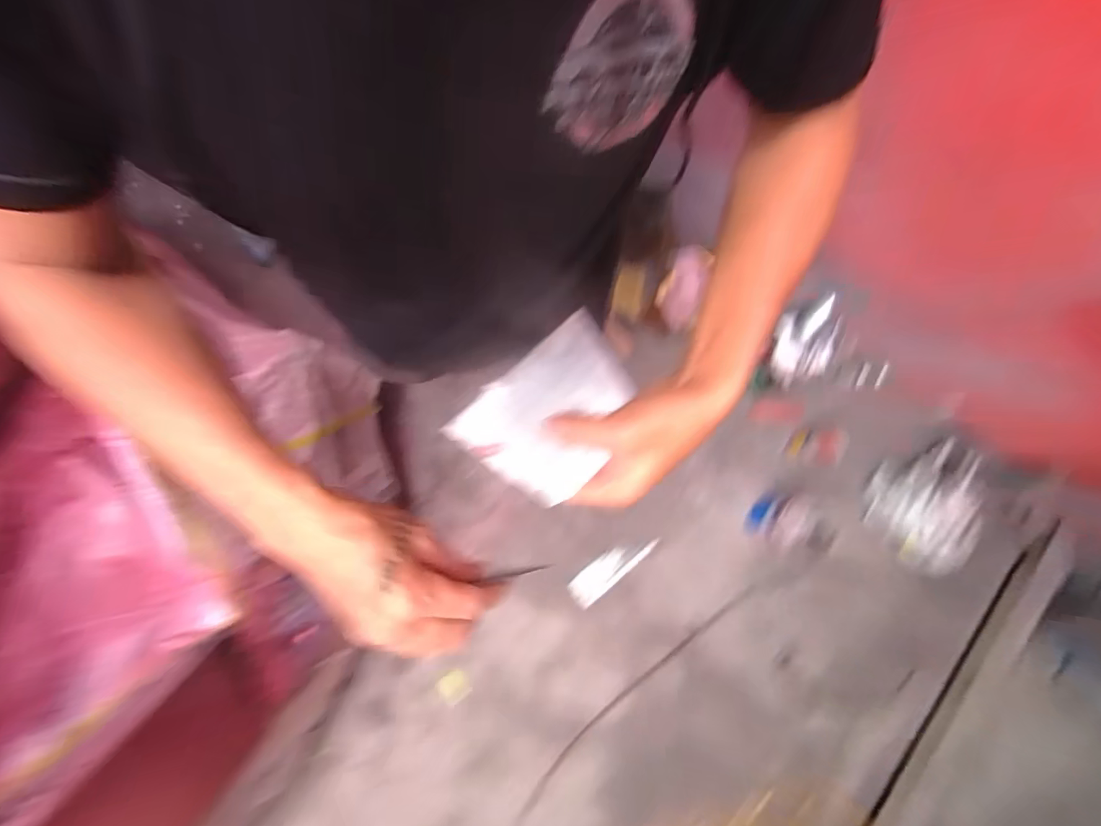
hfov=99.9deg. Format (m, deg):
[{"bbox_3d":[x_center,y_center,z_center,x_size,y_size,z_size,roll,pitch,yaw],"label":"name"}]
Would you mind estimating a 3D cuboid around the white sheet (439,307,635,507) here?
[{"bbox_3d":[0.003,-0.003,0.346,0.097,0.014,0.134,44,81,7],"label":"white sheet"}]

